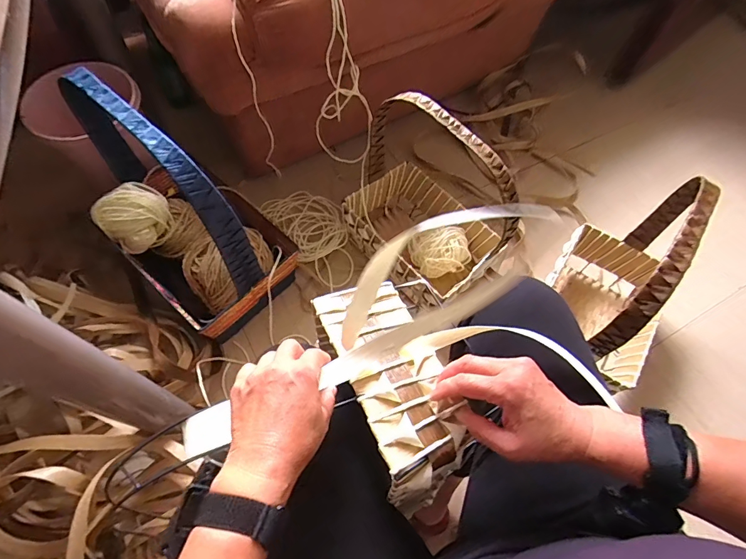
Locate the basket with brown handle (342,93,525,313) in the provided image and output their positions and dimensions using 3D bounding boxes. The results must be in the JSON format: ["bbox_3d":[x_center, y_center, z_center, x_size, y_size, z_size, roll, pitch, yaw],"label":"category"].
[{"bbox_3d":[0.127,-0.158,0.913,0.260,0.448,0.370,-39,68,-20],"label":"basket with brown handle"}]

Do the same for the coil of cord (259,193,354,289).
[{"bbox_3d":[-0.146,-0.122,1.068,0.160,0.038,0.323,-30,66,-16],"label":"coil of cord"}]

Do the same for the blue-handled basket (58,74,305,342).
[{"bbox_3d":[-0.399,-0.153,0.830,0.454,0.461,0.272,38,67,18],"label":"blue-handled basket"}]

